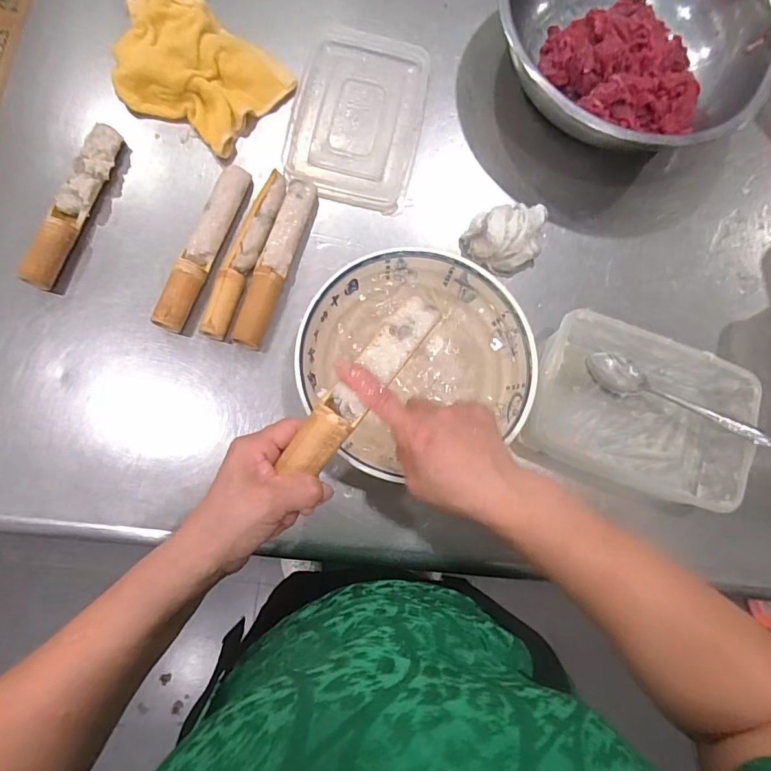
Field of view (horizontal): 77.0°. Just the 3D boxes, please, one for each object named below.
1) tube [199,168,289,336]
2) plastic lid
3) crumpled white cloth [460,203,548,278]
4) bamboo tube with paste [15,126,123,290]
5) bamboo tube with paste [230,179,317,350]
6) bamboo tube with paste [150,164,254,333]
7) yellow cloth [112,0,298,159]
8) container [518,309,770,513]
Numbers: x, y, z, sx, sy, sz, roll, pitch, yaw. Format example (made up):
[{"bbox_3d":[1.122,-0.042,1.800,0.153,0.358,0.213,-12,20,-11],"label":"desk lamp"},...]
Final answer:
[{"bbox_3d":[-0.150,-0.140,0.522,0.029,0.032,0.194,21,77,0],"label":"tube"},{"bbox_3d":[-0.034,-0.320,0.584,0.151,0.020,0.207,11,84,-5],"label":"plastic lid"},{"bbox_3d":[0.143,-0.170,0.557,0.100,0.040,0.073,-25,83,-10],"label":"crumpled white cloth"},{"bbox_3d":[-0.331,-0.194,0.515,0.028,0.040,0.195,17,77,-1],"label":"bamboo tube with paste"},{"bbox_3d":[-0.118,-0.135,0.522,0.030,0.034,0.198,18,77,-1],"label":"bamboo tube with paste"},{"bbox_3d":[-0.193,-0.150,0.518,0.030,0.031,0.198,19,77,-1],"label":"bamboo tube with paste"},{"bbox_3d":[-0.238,-0.377,0.563,0.220,0.033,0.150,37,78,3],"label":"yellow cloth"},{"bbox_3d":[0.257,0.027,0.504,0.212,0.074,0.152,19,78,-2],"label":"container"}]

